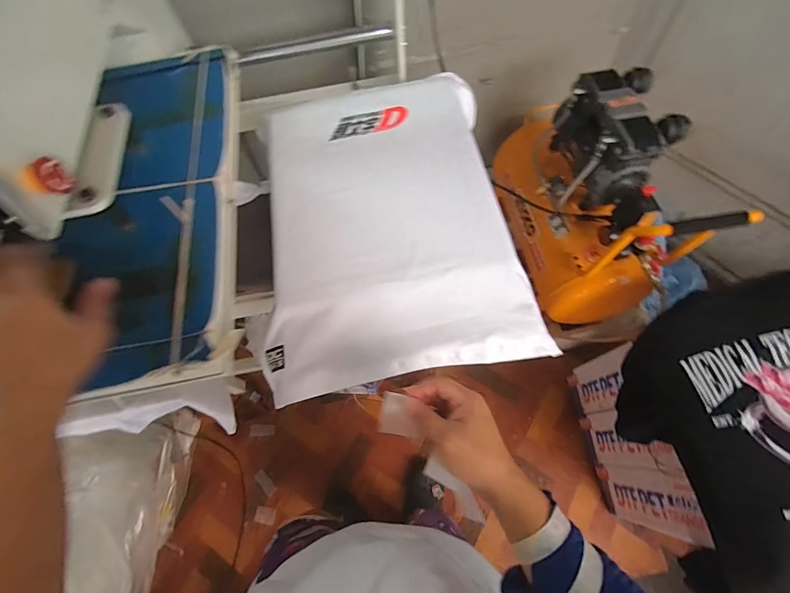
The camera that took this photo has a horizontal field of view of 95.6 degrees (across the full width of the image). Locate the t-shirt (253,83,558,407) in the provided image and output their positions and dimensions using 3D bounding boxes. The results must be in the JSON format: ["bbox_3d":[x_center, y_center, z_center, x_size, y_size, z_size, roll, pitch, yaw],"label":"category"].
[{"bbox_3d":[-0.018,-0.155,0.643,0.418,0.069,0.585,-9,63,-2],"label":"t-shirt"}]

